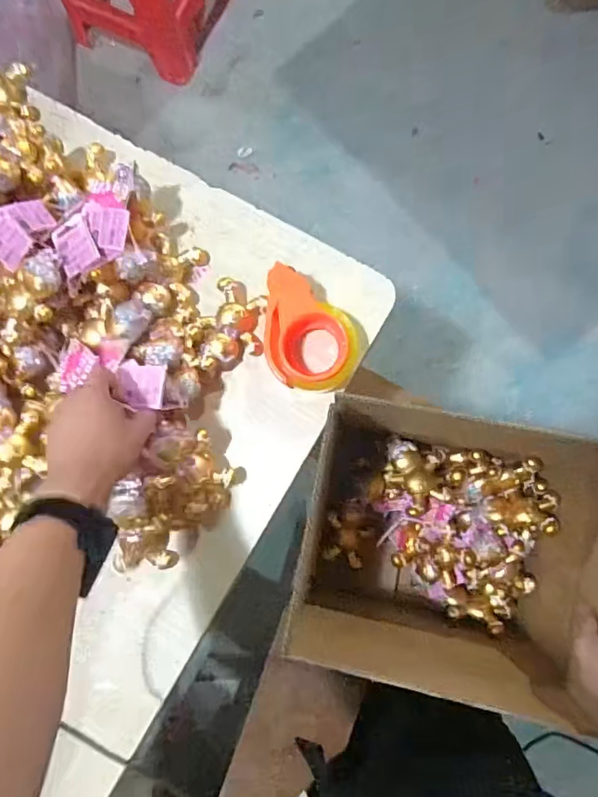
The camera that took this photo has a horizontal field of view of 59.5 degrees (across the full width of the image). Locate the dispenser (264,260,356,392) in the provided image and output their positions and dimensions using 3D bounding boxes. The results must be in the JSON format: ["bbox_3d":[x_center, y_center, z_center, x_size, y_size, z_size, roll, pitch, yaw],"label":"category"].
[{"bbox_3d":[0.018,-0.079,0.621,0.110,0.055,0.139,3,86,6],"label":"dispenser"}]

